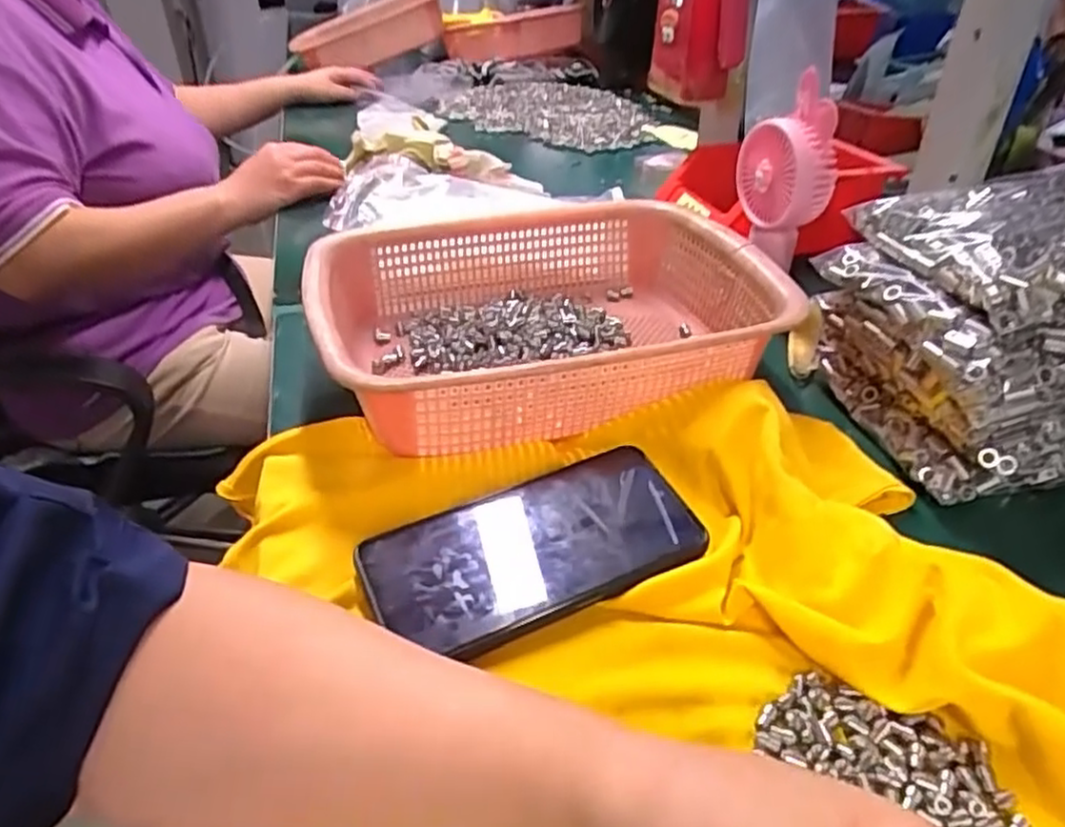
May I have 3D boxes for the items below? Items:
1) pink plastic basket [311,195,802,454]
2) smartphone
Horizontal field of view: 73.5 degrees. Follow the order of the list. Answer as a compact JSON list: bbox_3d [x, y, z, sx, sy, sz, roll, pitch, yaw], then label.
[{"bbox_3d":[0.007,-0.067,0.471,0.280,0.067,0.207,-11,37,-13],"label":"pink plastic basket"},{"bbox_3d":[0.000,0.066,0.348,0.158,0.014,0.076,-16,39,-20],"label":"smartphone"}]

